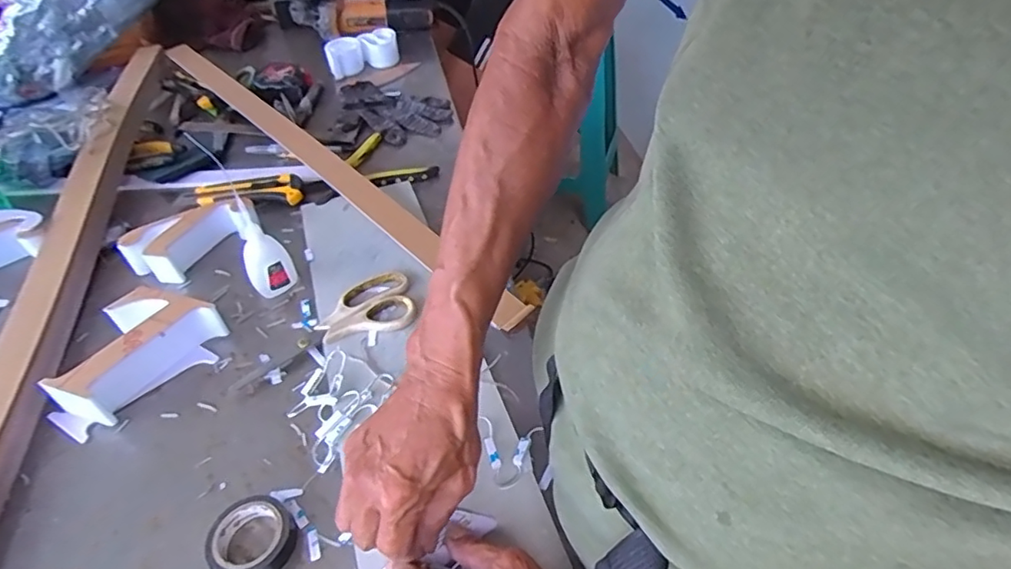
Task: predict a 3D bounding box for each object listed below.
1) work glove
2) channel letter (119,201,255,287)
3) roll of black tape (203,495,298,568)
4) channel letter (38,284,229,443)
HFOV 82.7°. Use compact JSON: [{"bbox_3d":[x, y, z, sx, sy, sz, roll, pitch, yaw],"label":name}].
[{"bbox_3d":[-0.168,-0.274,0.885,0.125,0.021,0.194,-36,54,-29],"label":"work glove"},{"bbox_3d":[-0.354,-0.054,0.650,0.063,0.042,0.132,32,54,29],"label":"channel letter"},{"bbox_3d":[-0.183,0.183,0.412,0.056,0.024,0.057,-1,45,1],"label":"roll of black tape"},{"bbox_3d":[-0.347,0.063,0.529,0.091,0.049,0.150,26,51,25],"label":"channel letter"}]

